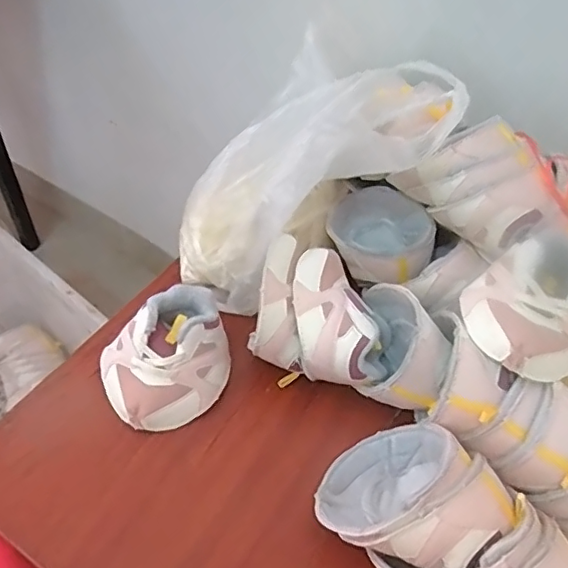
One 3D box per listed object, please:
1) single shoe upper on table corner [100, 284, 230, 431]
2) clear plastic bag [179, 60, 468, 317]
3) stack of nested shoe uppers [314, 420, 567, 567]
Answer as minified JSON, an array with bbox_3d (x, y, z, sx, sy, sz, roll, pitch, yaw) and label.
[{"bbox_3d":[-0.107,0.068,0.520,0.119,0.059,0.109,-25,57,-24],"label":"single shoe upper on table corner"},{"bbox_3d":[0.008,-0.120,0.560,0.316,0.093,0.191,-34,51,18],"label":"clear plastic bag"},{"bbox_3d":[0.124,0.186,0.426,0.191,0.095,0.115,37,56,23],"label":"stack of nested shoe uppers"}]

